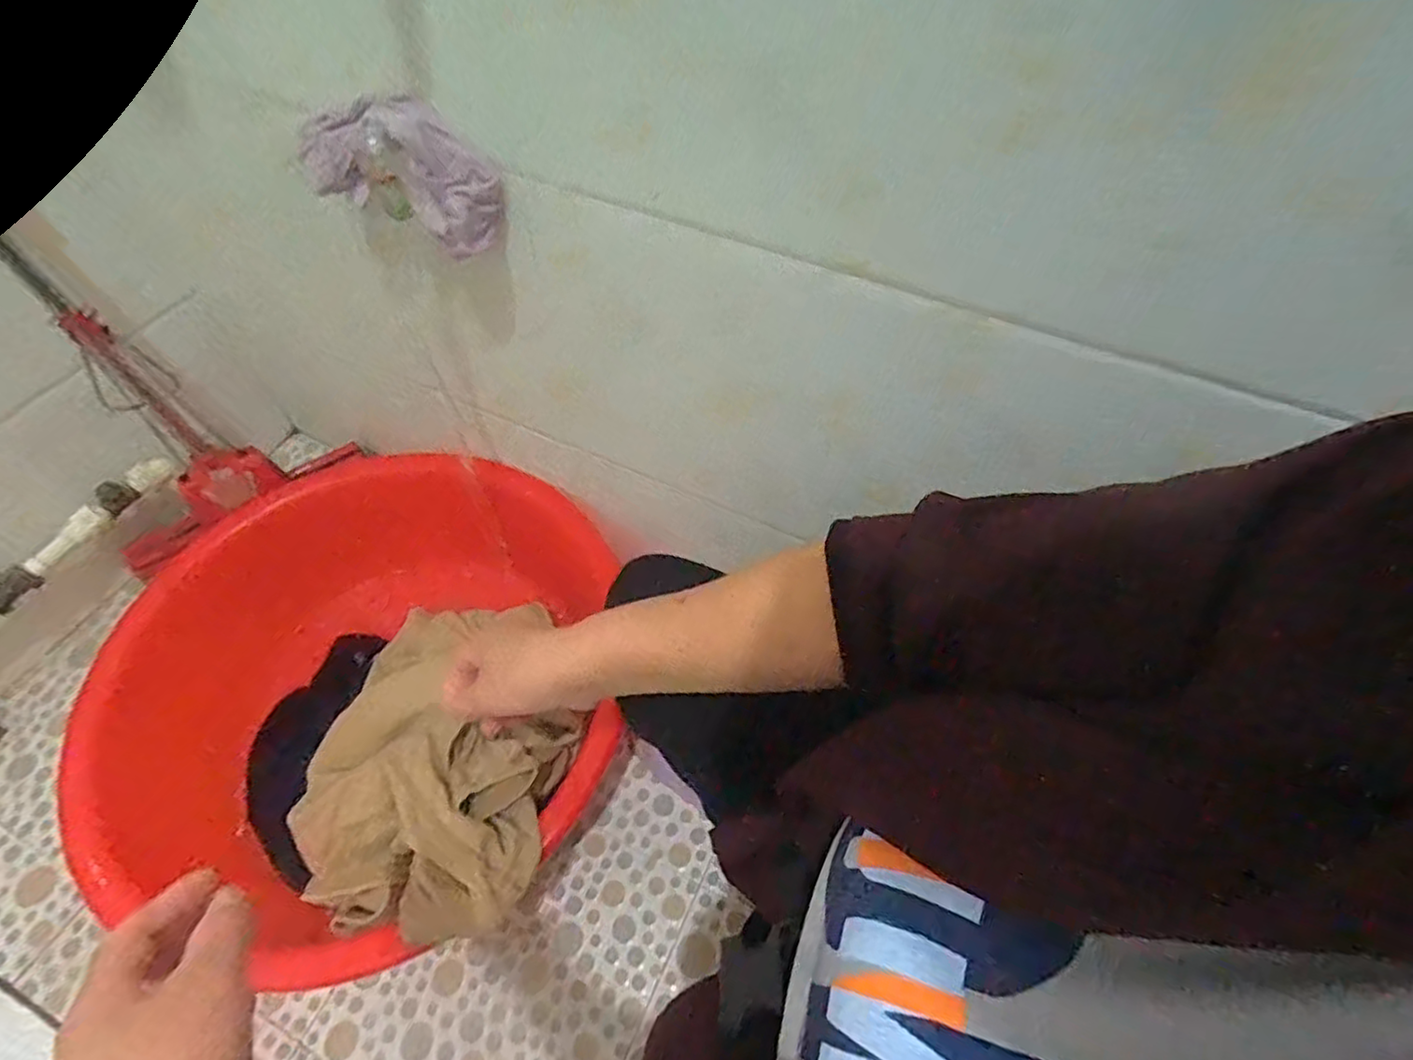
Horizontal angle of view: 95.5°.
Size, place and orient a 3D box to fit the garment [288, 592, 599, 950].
[{"bbox_3d":[-0.287,0.218,0.653,0.264,0.130,0.318,5,56,2],"label":"garment"}]

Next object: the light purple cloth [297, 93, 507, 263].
[{"bbox_3d":[-0.224,-0.260,0.474,0.137,0.084,0.054,14,57,8],"label":"light purple cloth"}]

